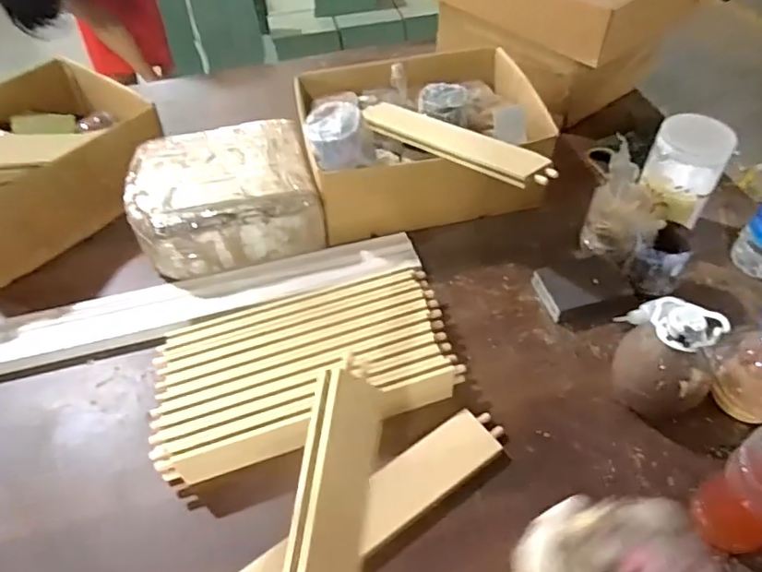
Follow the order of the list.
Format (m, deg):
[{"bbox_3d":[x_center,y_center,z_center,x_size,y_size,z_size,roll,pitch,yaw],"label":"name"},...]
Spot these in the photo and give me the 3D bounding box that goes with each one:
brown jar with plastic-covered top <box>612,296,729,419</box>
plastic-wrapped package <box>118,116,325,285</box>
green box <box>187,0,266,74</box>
[{"bbox_3d":[0.292,0.067,0.578,0.097,0.129,0.093,-2,49,2],"label":"brown jar with plastic-covered top"},{"bbox_3d":[-0.214,-0.122,0.774,0.235,0.089,0.191,-15,50,-10],"label":"plastic-wrapped package"},{"bbox_3d":[-0.377,-0.653,1.326,0.157,0.267,0.119,-15,50,-10],"label":"green box"}]

